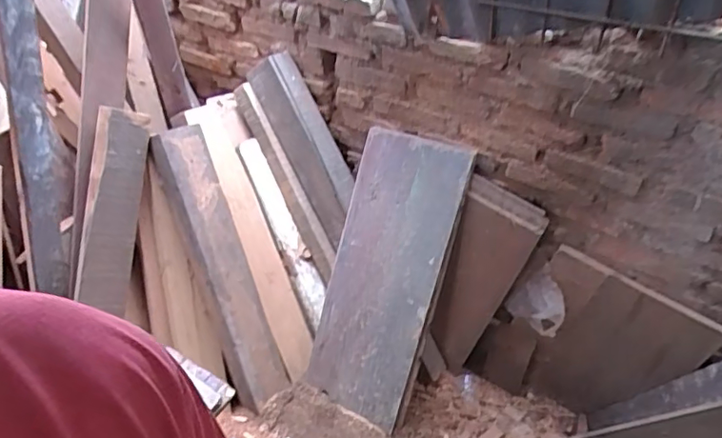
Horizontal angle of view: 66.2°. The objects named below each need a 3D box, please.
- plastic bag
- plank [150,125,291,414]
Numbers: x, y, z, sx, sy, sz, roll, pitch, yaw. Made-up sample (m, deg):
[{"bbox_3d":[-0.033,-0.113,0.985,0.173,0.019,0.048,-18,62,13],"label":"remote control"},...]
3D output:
[{"bbox_3d":[0.463,0.206,1.440,0.148,0.164,0.082,23,49,24],"label":"plastic bag"},{"bbox_3d":[-0.353,0.140,1.430,0.141,0.754,0.053,-21,16,-19],"label":"plank"}]

